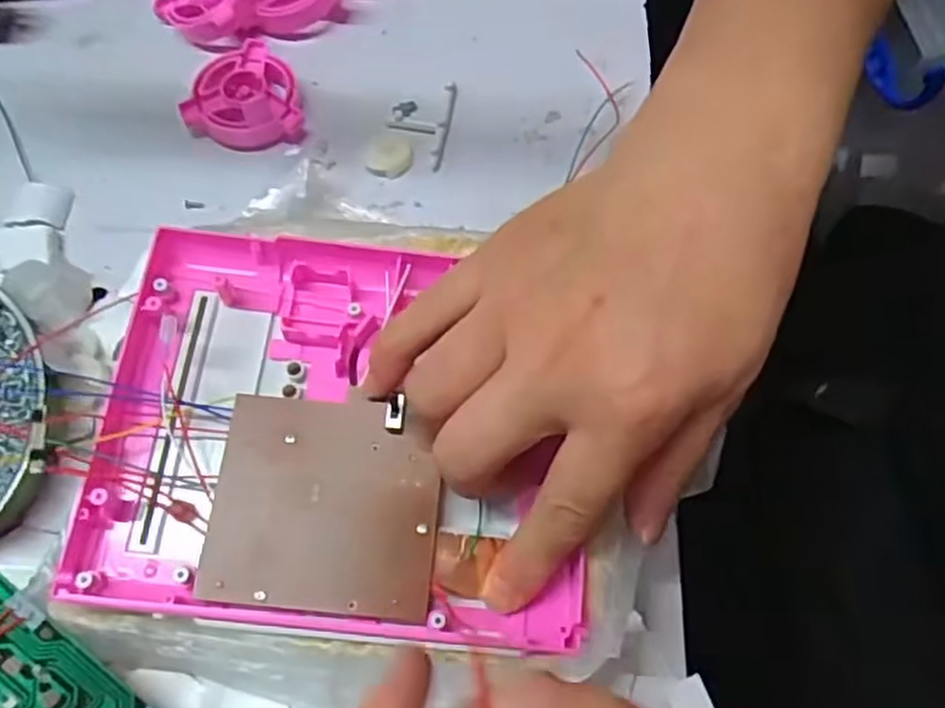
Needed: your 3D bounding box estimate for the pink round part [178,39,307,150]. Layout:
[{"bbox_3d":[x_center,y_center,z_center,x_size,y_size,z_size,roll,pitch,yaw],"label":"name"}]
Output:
[{"bbox_3d":[-0.110,-0.120,0.347,0.053,0.016,0.052,1,67,-2],"label":"pink round part"}]

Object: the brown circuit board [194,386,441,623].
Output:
[{"bbox_3d":[-0.048,0.049,0.243,0.072,0.005,0.068,5,69,-1],"label":"brown circuit board"}]

